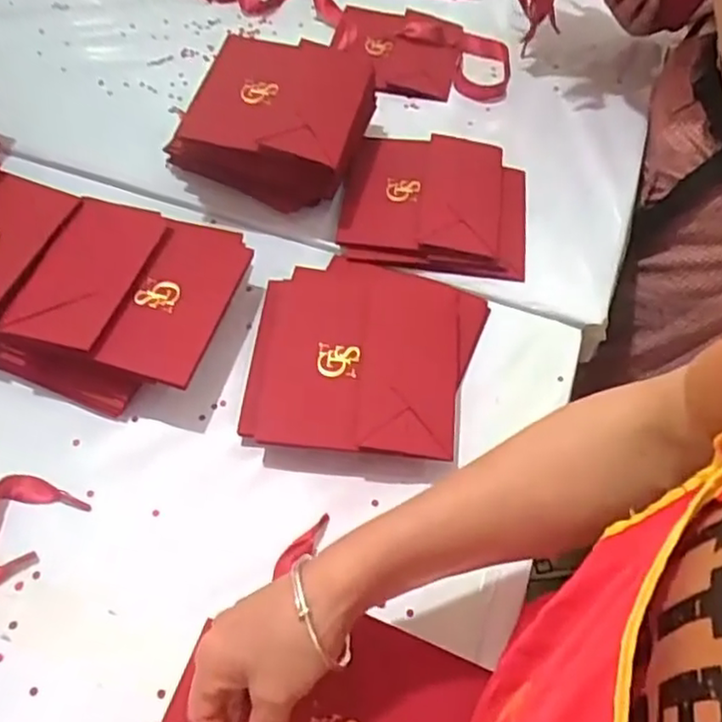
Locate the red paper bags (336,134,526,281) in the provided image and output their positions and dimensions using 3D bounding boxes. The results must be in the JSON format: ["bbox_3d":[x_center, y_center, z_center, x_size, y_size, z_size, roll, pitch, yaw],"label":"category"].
[{"bbox_3d":[0.068,-0.146,0.610,0.164,0.025,0.154,9,57,2],"label":"red paper bags"}]

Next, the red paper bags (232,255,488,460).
[{"bbox_3d":[0.006,-0.009,0.520,0.170,0.036,0.179,7,57,1],"label":"red paper bags"}]

